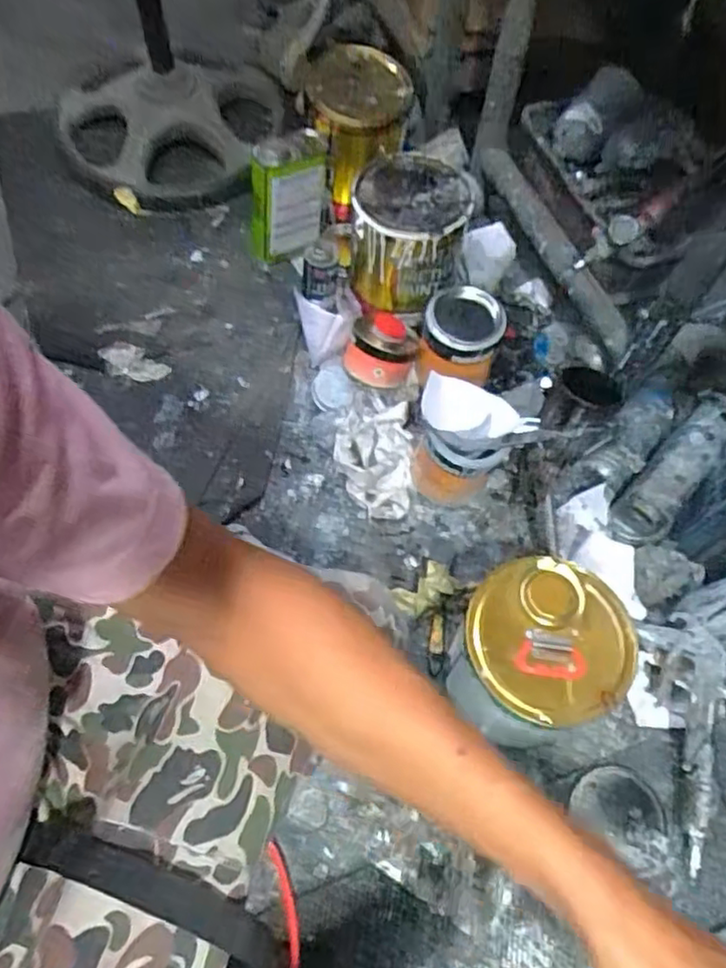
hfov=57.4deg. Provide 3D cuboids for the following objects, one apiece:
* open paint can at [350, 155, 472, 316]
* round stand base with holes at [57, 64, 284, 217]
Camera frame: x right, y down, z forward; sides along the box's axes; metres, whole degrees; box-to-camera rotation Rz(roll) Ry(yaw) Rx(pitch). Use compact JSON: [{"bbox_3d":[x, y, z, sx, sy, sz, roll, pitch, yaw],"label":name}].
[{"bbox_3d":[0.062,-0.365,0.980,0.159,0.159,0.171,-1,63,-5],"label":"open paint can"},{"bbox_3d":[-0.346,-0.660,1.207,0.367,0.075,0.395,37,67,14],"label":"round stand base with holes"}]

